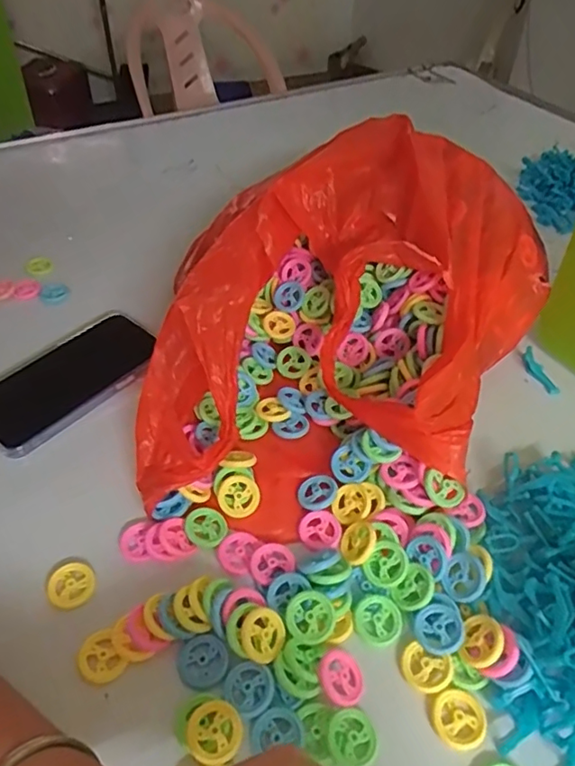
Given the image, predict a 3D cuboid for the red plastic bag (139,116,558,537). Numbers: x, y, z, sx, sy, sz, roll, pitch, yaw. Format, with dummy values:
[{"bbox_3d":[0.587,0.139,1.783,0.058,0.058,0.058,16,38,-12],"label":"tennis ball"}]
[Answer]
[{"bbox_3d":[0.061,-0.054,0.459,0.228,0.128,0.388,24,50,21],"label":"red plastic bag"}]

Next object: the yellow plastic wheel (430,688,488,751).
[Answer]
[{"bbox_3d":[0.096,0.186,0.318,0.030,0.004,0.029,1,46,-1],"label":"yellow plastic wheel"}]

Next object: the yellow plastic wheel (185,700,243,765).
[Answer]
[{"bbox_3d":[-0.040,0.189,0.310,0.030,0.007,0.029,1,46,-1],"label":"yellow plastic wheel"}]

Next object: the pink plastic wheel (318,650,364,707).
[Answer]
[{"bbox_3d":[0.031,0.169,0.329,0.029,0.004,0.029,20,43,-20],"label":"pink plastic wheel"}]

